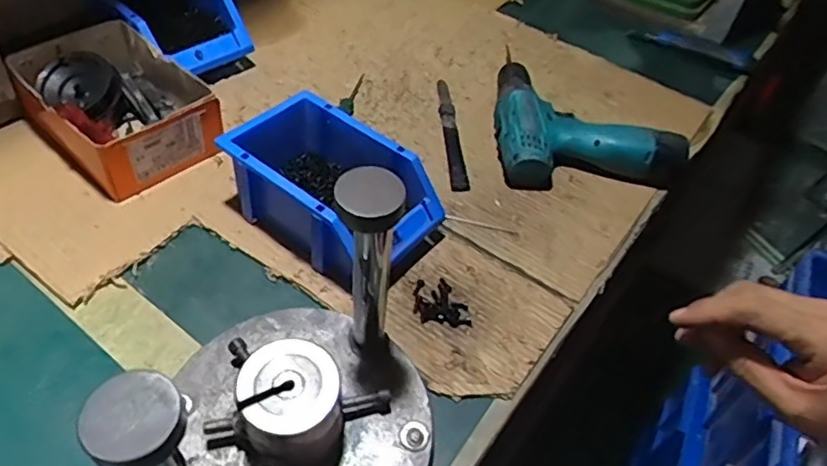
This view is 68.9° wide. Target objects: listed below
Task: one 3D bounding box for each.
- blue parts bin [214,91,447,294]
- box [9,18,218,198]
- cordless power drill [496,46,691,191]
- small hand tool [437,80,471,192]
[{"bbox_3d":[-0.074,-0.039,0.548,0.184,0.079,0.112,29,50,19],"label":"blue parts bin"},{"bbox_3d":[-0.293,-0.126,0.604,0.188,0.073,0.127,34,52,23],"label":"box"},{"bbox_3d":[0.185,-0.134,0.700,0.190,0.069,0.200,1,47,-7],"label":"cordless power drill"},{"bbox_3d":[0.044,-0.115,0.684,0.021,0.023,0.171,-1,47,-8],"label":"small hand tool"}]

